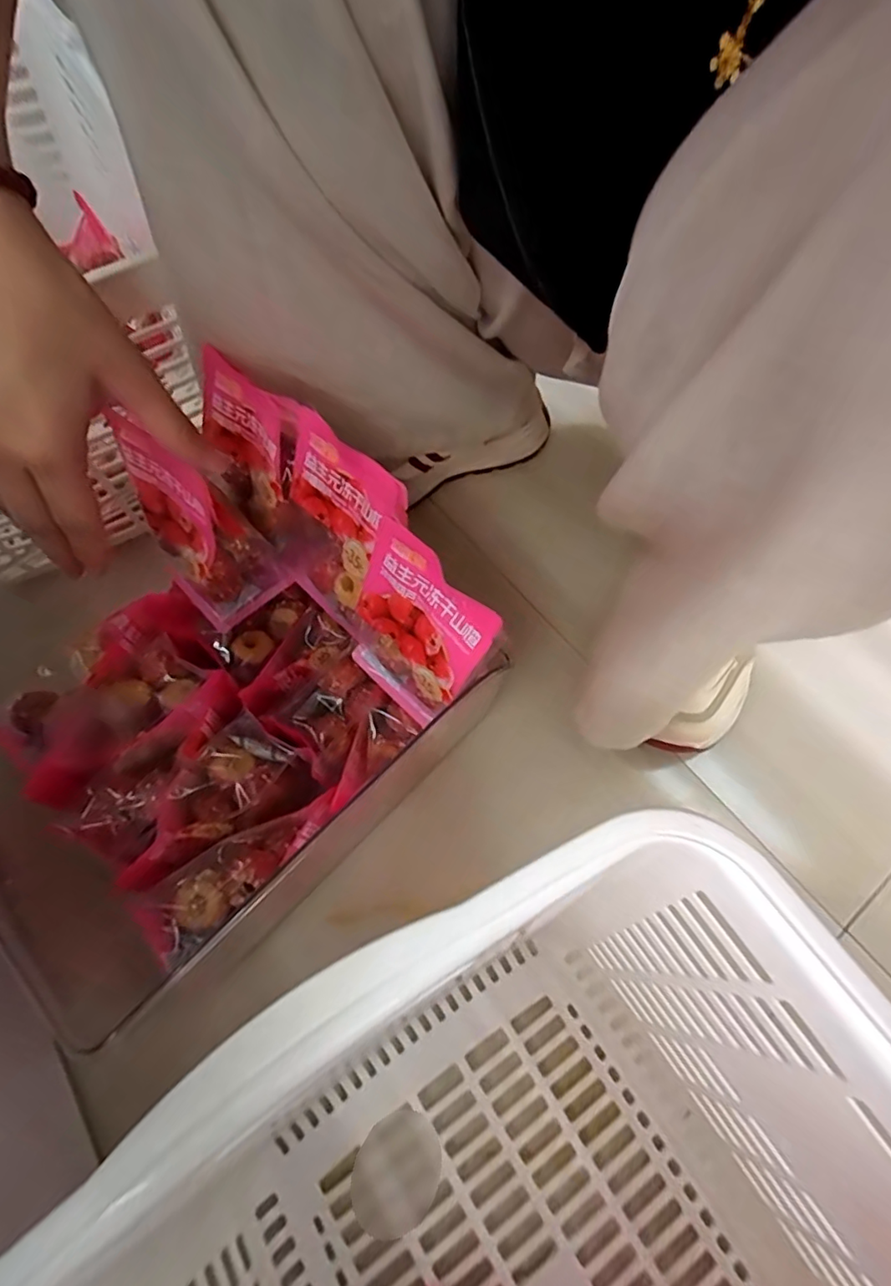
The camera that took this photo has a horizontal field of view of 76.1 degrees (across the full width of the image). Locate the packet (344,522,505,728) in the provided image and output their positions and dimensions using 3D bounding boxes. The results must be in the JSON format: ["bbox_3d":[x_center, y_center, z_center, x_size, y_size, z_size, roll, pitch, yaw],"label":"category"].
[{"bbox_3d":[-0.022,-0.001,0.321,0.014,0.133,0.081,-36,79,-32],"label":"packet"}]

